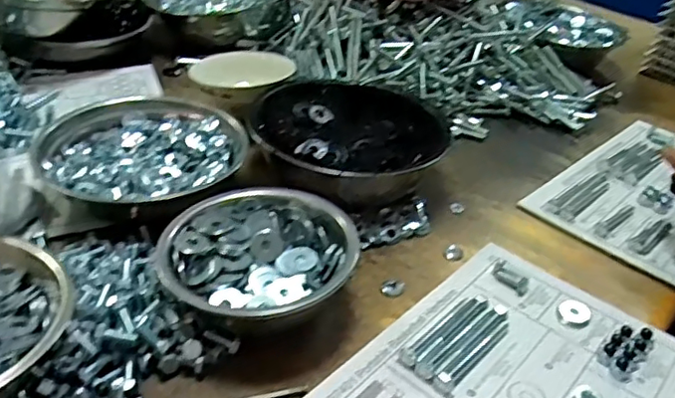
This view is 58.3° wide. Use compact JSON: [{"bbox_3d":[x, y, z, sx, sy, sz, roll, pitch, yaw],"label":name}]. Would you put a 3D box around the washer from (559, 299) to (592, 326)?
[{"bbox_3d":[0.234,0.112,0.596,0.029,0.006,0.035,23,38,21],"label":"washer"}]

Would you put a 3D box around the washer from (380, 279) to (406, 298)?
[{"bbox_3d":[0.055,0.088,0.598,0.024,0.005,0.021,-26,47,-38],"label":"washer"}]

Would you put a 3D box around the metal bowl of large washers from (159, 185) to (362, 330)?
[{"bbox_3d":[-0.078,0.055,0.567,0.168,0.068,0.158,5,36,-4],"label":"metal bowl of large washers"}]

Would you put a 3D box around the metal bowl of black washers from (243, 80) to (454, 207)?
[{"bbox_3d":[0.013,-0.064,0.731,0.224,0.067,0.217,5,36,-4],"label":"metal bowl of black washers"}]

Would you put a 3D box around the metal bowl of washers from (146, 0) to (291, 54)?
[{"bbox_3d":[-0.208,-0.348,1.086,0.238,0.094,0.210,-1,36,-11],"label":"metal bowl of washers"}]

